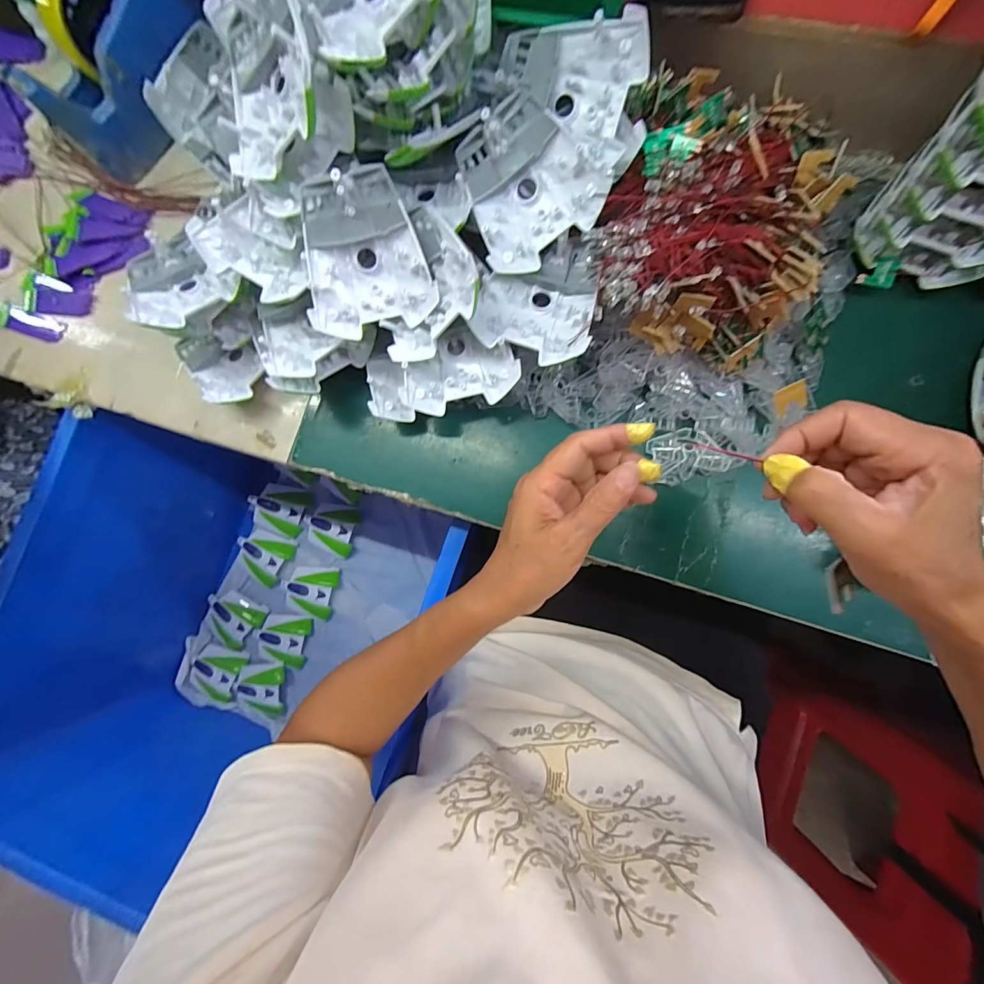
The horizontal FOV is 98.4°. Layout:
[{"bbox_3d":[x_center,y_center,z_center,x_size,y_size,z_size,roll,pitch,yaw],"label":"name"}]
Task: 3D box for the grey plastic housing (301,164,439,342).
[{"bbox_3d":[-0.101,-0.182,0.329,0.093,0.025,0.107,-14,110,0],"label":"grey plastic housing"}]

